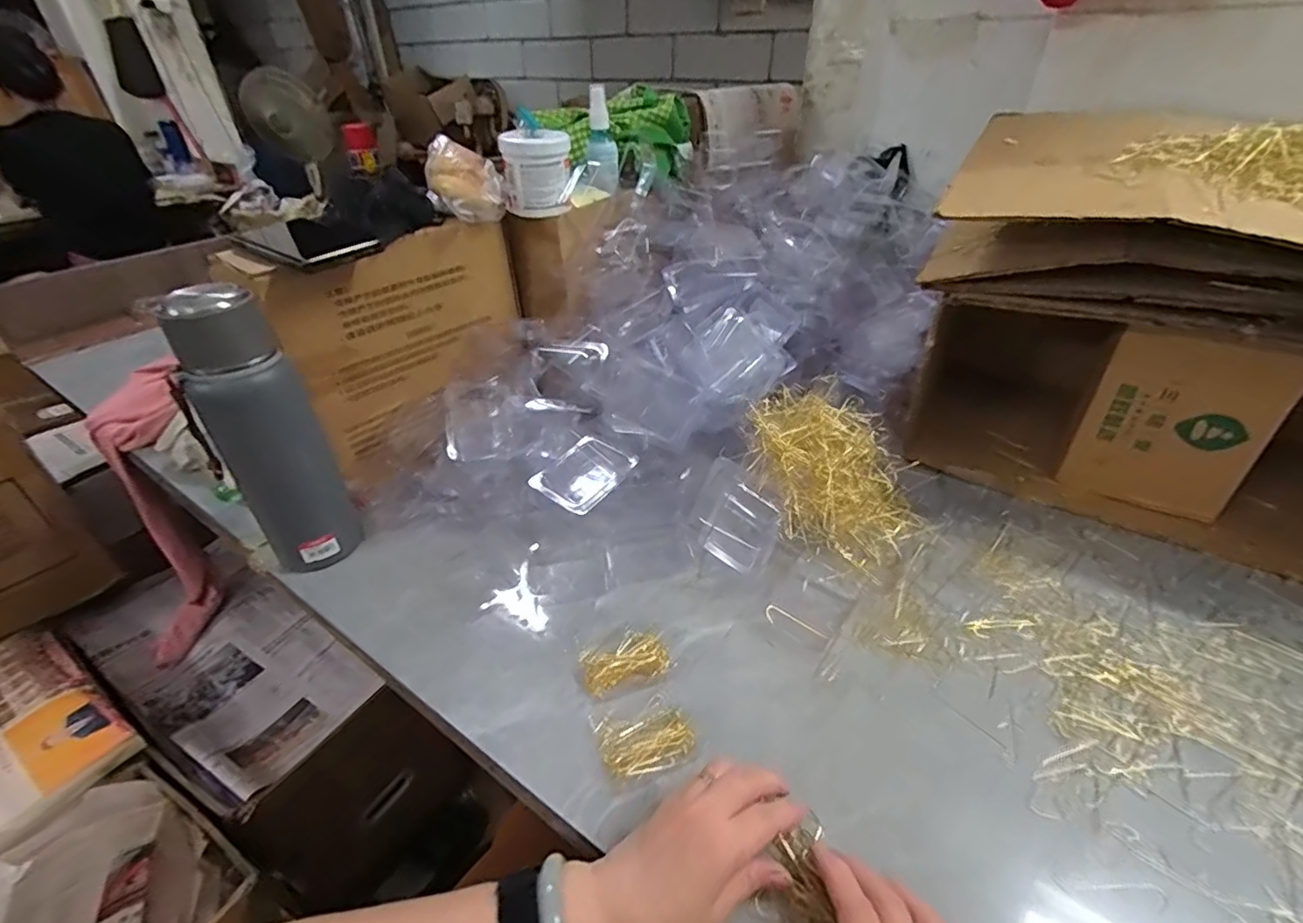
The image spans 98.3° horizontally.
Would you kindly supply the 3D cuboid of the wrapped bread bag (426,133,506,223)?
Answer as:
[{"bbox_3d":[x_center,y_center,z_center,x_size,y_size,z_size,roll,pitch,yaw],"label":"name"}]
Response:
[{"bbox_3d":[-0.203,-0.303,0.615,0.079,0.070,0.094,-10,37,-13],"label":"wrapped bread bag"}]

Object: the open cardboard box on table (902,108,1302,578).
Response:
[{"bbox_3d":[0.553,-0.103,0.574,0.502,0.318,0.255,18,40,24],"label":"open cardboard box on table"}]

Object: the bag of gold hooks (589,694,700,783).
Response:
[{"bbox_3d":[-0.005,0.206,0.423,0.070,0.011,0.054,-10,37,-13],"label":"bag of gold hooks"}]

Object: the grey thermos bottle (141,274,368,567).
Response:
[{"bbox_3d":[-0.360,-0.026,0.531,0.085,0.278,0.100,-25,42,-29],"label":"grey thermos bottle"}]

